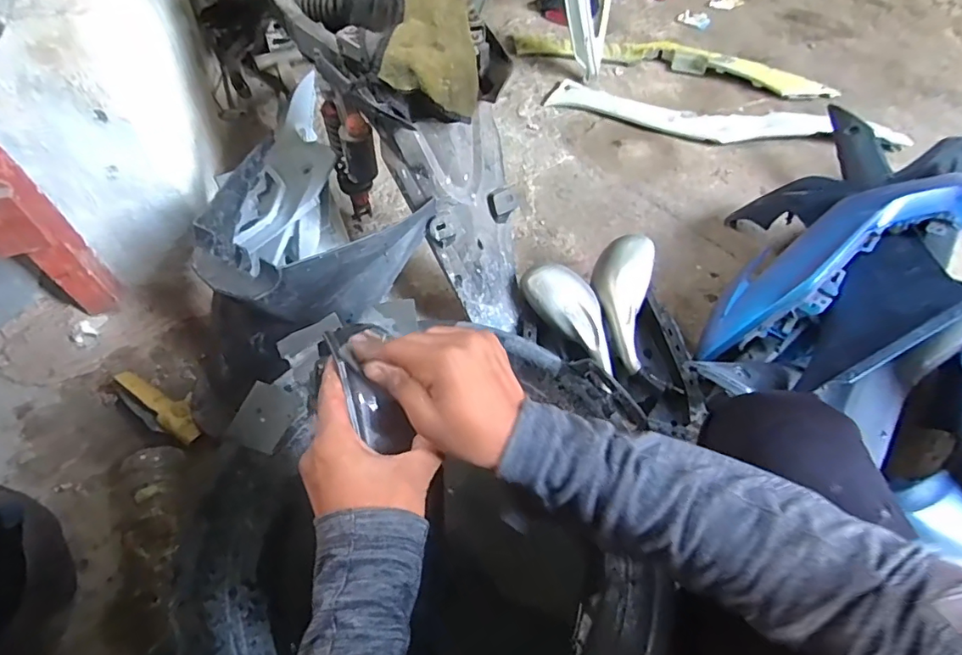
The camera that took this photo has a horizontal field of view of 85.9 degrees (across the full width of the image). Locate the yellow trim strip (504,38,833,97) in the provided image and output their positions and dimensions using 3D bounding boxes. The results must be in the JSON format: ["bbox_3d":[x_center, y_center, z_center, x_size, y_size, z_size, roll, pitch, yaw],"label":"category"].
[{"bbox_3d":[0.497,-0.709,1.372,0.829,0.041,0.114,14,57,9],"label":"yellow trim strip"}]

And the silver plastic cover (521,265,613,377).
[{"bbox_3d":[0.158,-0.024,0.853,0.083,0.052,0.201,-39,86,-23],"label":"silver plastic cover"}]

